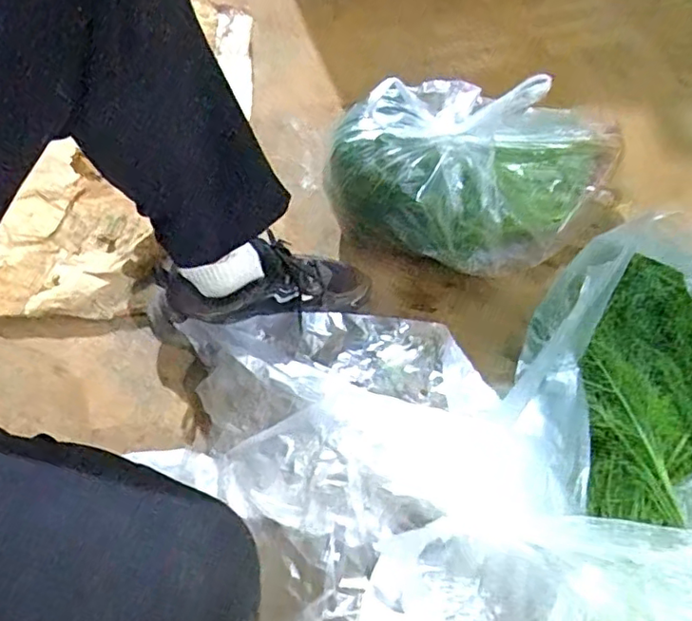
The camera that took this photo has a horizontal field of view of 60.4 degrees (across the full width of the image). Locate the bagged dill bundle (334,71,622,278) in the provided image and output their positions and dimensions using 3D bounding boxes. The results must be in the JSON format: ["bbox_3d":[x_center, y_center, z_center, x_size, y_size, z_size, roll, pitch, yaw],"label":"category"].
[{"bbox_3d":[0.149,-0.173,0.698,0.295,0.184,0.227,23,58,15],"label":"bagged dill bundle"}]

